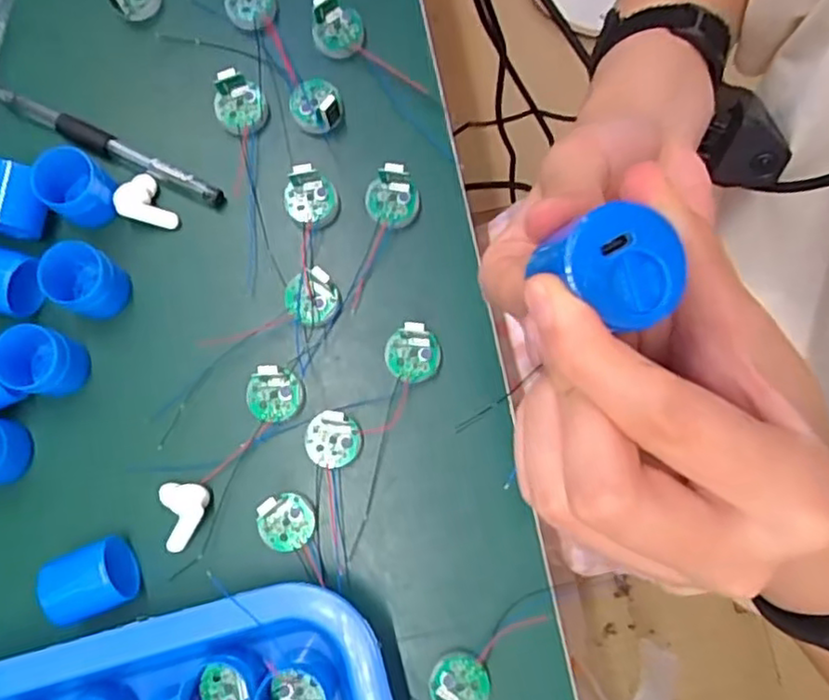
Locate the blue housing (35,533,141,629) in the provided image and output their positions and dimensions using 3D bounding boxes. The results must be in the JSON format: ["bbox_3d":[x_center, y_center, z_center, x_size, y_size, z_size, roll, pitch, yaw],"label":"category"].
[{"bbox_3d":[-0.139,0.099,0.292,0.035,0.024,0.028,-22,80,-3],"label":"blue housing"}]

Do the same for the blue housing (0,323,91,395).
[{"bbox_3d":[-0.170,0.006,0.309,0.032,0.032,0.029,7,80,2],"label":"blue housing"}]

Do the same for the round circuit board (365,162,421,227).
[{"bbox_3d":[-0.011,-0.074,0.321,0.025,0.014,0.026,0,80,1],"label":"round circuit board"}]

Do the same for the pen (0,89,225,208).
[{"bbox_3d":[-0.154,-0.102,0.334,0.129,0.011,0.011,26,81,5],"label":"pen"}]

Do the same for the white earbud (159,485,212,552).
[{"bbox_3d":[-0.104,0.075,0.302,0.022,0.011,0.029,-1,80,0],"label":"white earbud"}]

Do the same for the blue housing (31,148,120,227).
[{"bbox_3d":[-0.161,-0.077,0.320,0.030,0.028,0.028,0,80,1],"label":"blue housing"}]

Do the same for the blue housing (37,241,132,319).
[{"bbox_3d":[-0.151,-0.031,0.315,0.032,0.033,0.029,27,81,5],"label":"blue housing"}]

